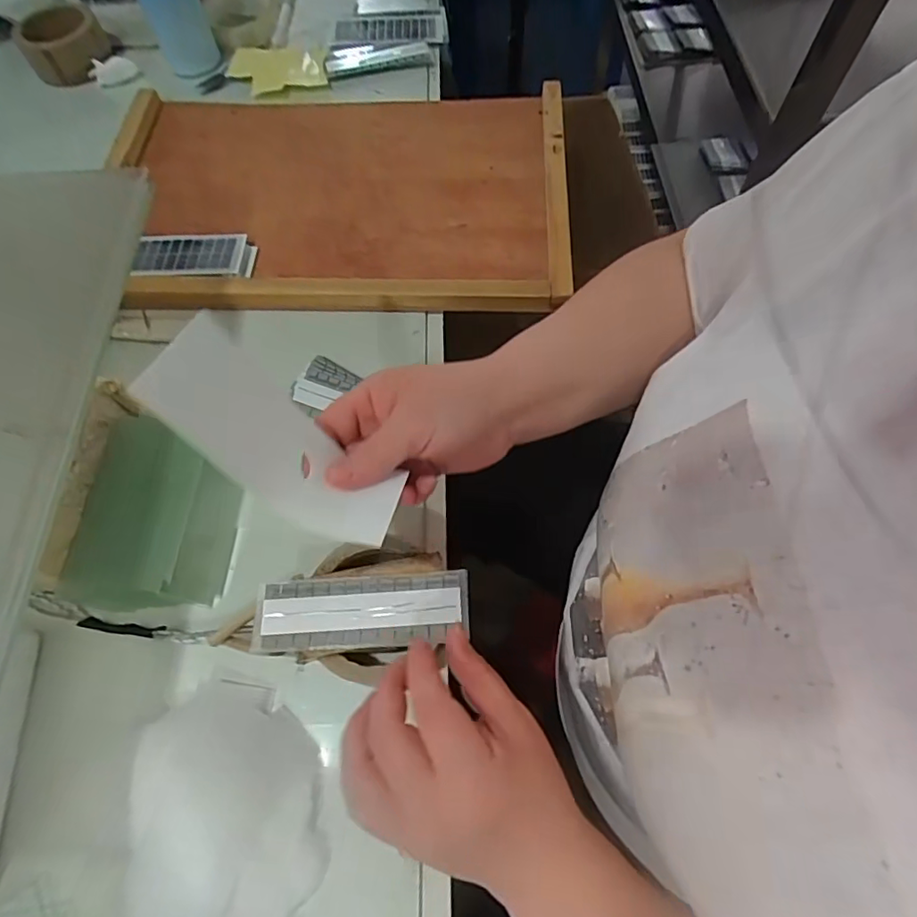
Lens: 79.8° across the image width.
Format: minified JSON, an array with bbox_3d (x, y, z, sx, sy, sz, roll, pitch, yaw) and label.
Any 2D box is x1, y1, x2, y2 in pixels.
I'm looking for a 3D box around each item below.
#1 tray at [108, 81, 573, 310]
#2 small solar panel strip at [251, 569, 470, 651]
[{"bbox_3d":[-0.128,-0.284,0.566,0.467,0.026,0.310,1,64,2],"label":"tray"},{"bbox_3d":[-0.062,0.096,0.352,0.134,0.004,0.045,-5,64,0],"label":"small solar panel strip"}]

